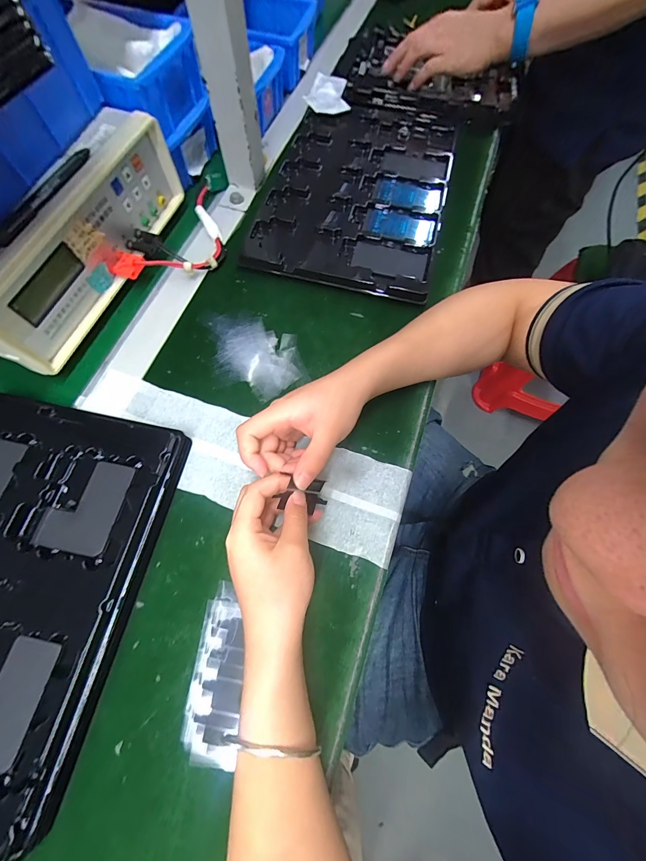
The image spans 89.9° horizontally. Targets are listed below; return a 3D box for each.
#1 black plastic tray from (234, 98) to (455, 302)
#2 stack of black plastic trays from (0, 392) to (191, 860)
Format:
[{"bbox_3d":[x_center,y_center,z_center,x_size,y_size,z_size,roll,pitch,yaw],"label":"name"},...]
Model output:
[{"bbox_3d":[0.048,-0.320,0.437,0.225,0.029,0.322,14,70,5],"label":"black plastic tray"},{"bbox_3d":[-0.261,0.118,0.265,0.220,0.037,0.296,9,69,3],"label":"stack of black plastic trays"}]

